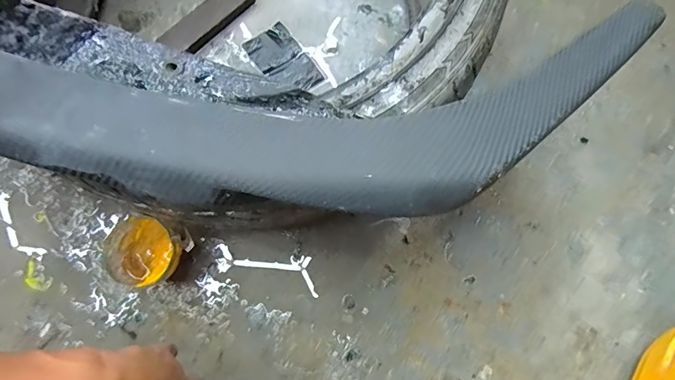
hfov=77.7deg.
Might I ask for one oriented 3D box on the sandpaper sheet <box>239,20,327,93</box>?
[{"bbox_3d":[-0.078,-0.191,0.623,0.071,0.008,0.117,-39,81,-9],"label":"sandpaper sheet"}]

